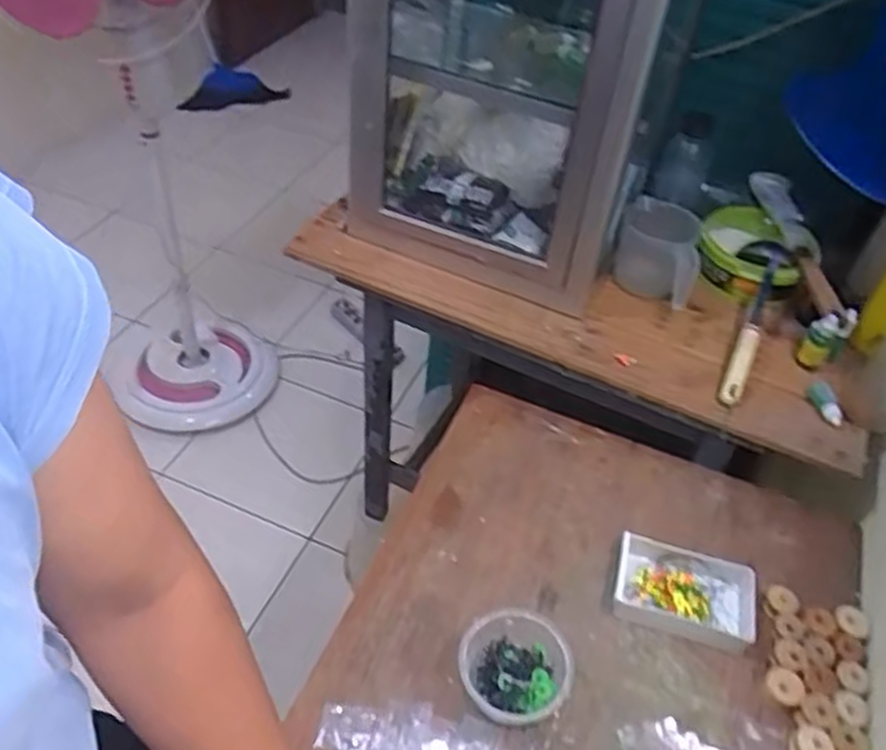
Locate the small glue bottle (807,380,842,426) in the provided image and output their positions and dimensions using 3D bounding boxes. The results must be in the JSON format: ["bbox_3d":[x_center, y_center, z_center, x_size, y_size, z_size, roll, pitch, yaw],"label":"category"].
[{"bbox_3d":[0.463,0.034,0.893,0.021,0.014,0.063,0,46,-7],"label":"small glue bottle"}]

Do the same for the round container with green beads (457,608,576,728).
[{"bbox_3d":[0.067,0.275,0.693,0.101,0.053,0.087,22,47,14],"label":"round container with green beads"}]

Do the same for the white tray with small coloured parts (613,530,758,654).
[{"bbox_3d":[0.259,0.230,0.777,0.153,0.037,0.095,14,46,7],"label":"white tray with small coloured parts"}]

